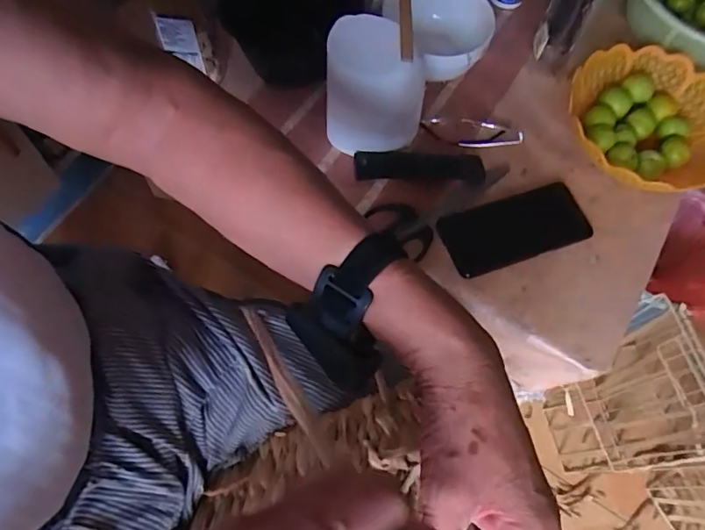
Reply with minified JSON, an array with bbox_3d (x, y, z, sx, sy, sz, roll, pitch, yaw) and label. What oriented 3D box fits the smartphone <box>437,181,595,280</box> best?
[{"bbox_3d":[0.180,-0.040,0.563,0.160,0.014,0.074,-15,68,-10],"label":"smartphone"}]

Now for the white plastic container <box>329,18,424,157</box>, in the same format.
[{"bbox_3d":[0.021,-0.189,0.546,0.100,0.131,0.080,-3,66,-5],"label":"white plastic container"}]

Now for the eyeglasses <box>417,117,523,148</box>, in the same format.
[{"bbox_3d":[0.141,-0.160,0.605,0.119,0.028,0.031,13,66,3],"label":"eyeglasses"}]

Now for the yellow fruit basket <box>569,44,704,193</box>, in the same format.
[{"bbox_3d":[0.349,-0.164,0.604,0.198,0.057,0.200,-40,74,-18],"label":"yellow fruit basket"}]

